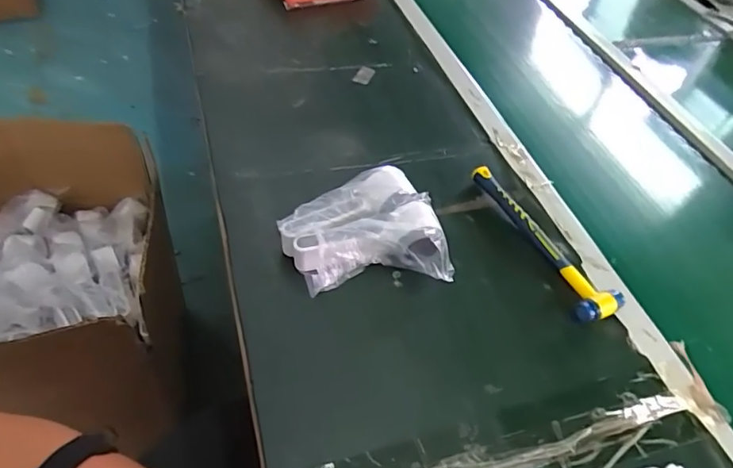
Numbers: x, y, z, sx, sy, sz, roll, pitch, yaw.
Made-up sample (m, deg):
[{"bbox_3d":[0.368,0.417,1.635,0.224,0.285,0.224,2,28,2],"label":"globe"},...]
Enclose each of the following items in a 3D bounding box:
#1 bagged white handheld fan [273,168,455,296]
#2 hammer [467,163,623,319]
[{"bbox_3d":[-0.005,-0.005,0.591,0.182,0.070,0.134,-4,51,-10],"label":"bagged white handheld fan"},{"bbox_3d":[0.217,0.001,0.626,0.066,0.023,0.239,-14,53,-18],"label":"hammer"}]

